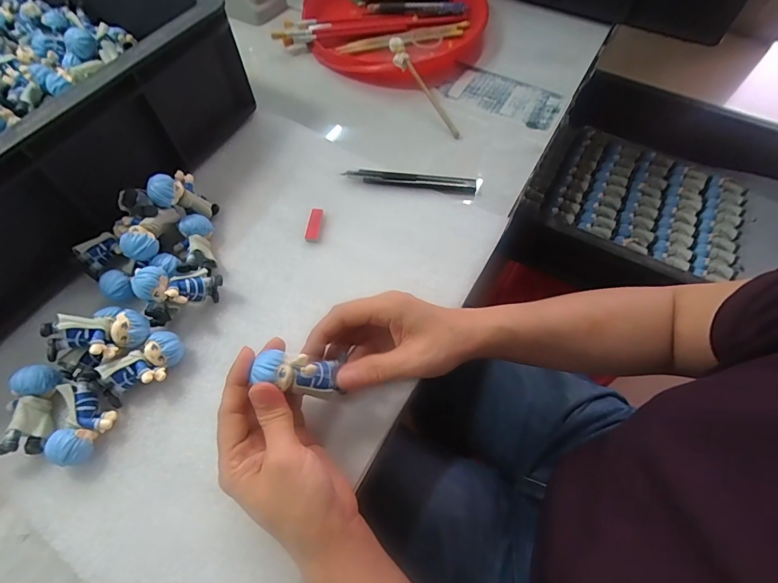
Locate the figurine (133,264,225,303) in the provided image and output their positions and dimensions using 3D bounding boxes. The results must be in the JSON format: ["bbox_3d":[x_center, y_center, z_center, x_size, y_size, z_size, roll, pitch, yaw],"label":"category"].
[{"bbox_3d":[-0.170,-0.005,0.321,0.063,0.024,0.030,4,53,-43],"label":"figurine"}]

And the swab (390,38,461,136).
[{"bbox_3d":[0.041,-0.238,0.464,0.018,0.023,0.142,-29,80,-14],"label":"swab"}]

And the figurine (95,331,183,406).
[{"bbox_3d":[-0.186,0.060,0.303,0.030,0.031,0.062,39,69,19],"label":"figurine"}]

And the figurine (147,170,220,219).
[{"bbox_3d":[-0.186,-0.089,0.365,0.026,0.063,0.030,-39,64,17],"label":"figurine"}]

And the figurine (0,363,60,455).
[{"bbox_3d":[-0.262,0.086,0.288,0.032,0.027,0.060,-12,62,-5],"label":"figurine"}]

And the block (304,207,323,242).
[{"bbox_3d":[-0.073,-0.066,0.386,0.013,0.004,0.041,4,62,3],"label":"block"}]

